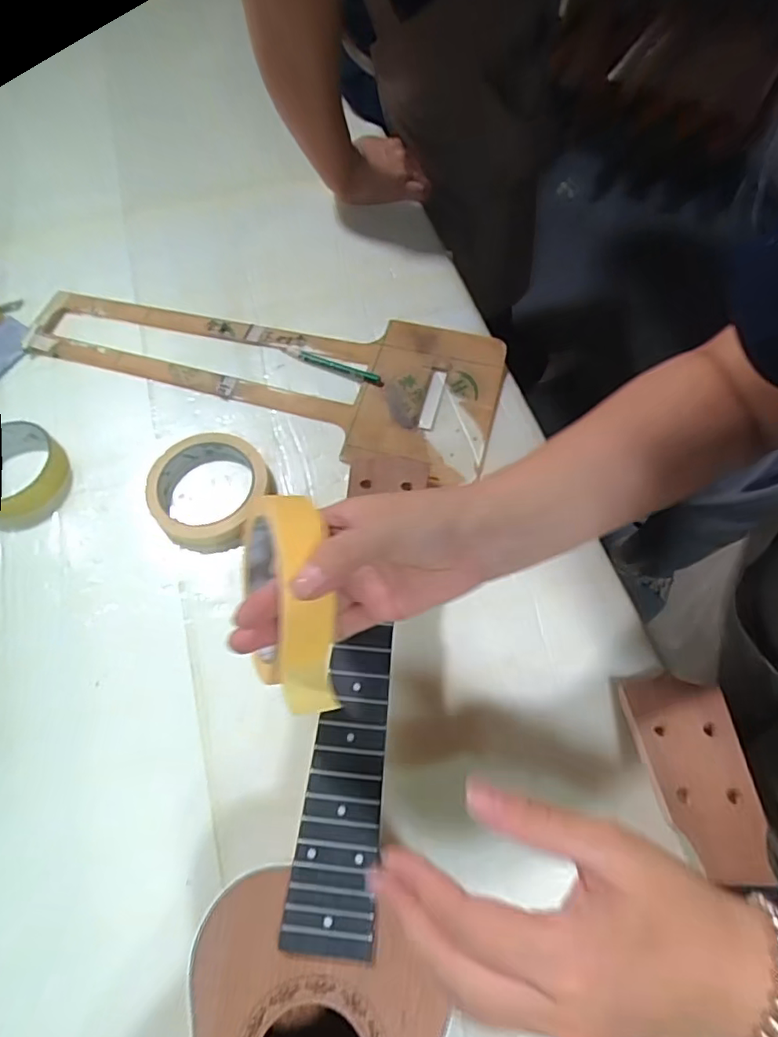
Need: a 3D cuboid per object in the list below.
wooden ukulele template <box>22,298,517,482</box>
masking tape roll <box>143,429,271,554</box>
[{"bbox_3d":[-0.127,-0.152,0.544,0.461,0.010,0.161,13,64,8],"label":"wooden ukulele template"},{"bbox_3d":[-0.153,-0.024,0.474,0.098,0.020,0.099,-1,63,1],"label":"masking tape roll"}]

